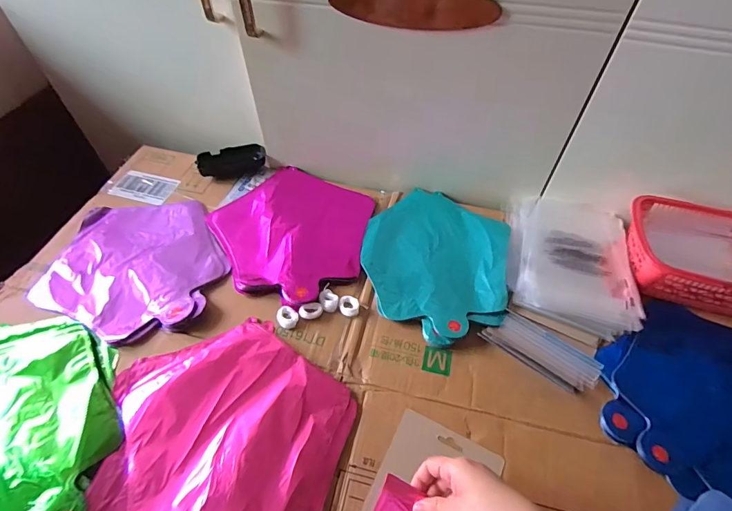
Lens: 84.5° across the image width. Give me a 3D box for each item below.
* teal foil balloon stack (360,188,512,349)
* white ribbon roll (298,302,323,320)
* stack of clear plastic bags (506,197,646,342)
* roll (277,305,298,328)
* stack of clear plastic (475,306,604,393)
[{"bbox_3d":[0.099,-0.003,0.575,0.198,0.019,0.264,13,53,8],"label":"teal foil balloon stack"},{"bbox_3d":[-0.071,0.071,0.518,0.030,0.006,0.022,-16,54,-14],"label":"white ribbon roll"},{"bbox_3d":[0.287,0.002,0.569,0.163,0.027,0.213,14,53,9],"label":"stack of clear plastic bags"},{"bbox_3d":[-0.102,0.080,0.522,0.024,0.007,0.031,-26,57,-21],"label":"roll"},{"bbox_3d":[0.211,0.112,0.484,0.132,0.021,0.062,28,56,18],"label":"stack of clear plastic"}]

